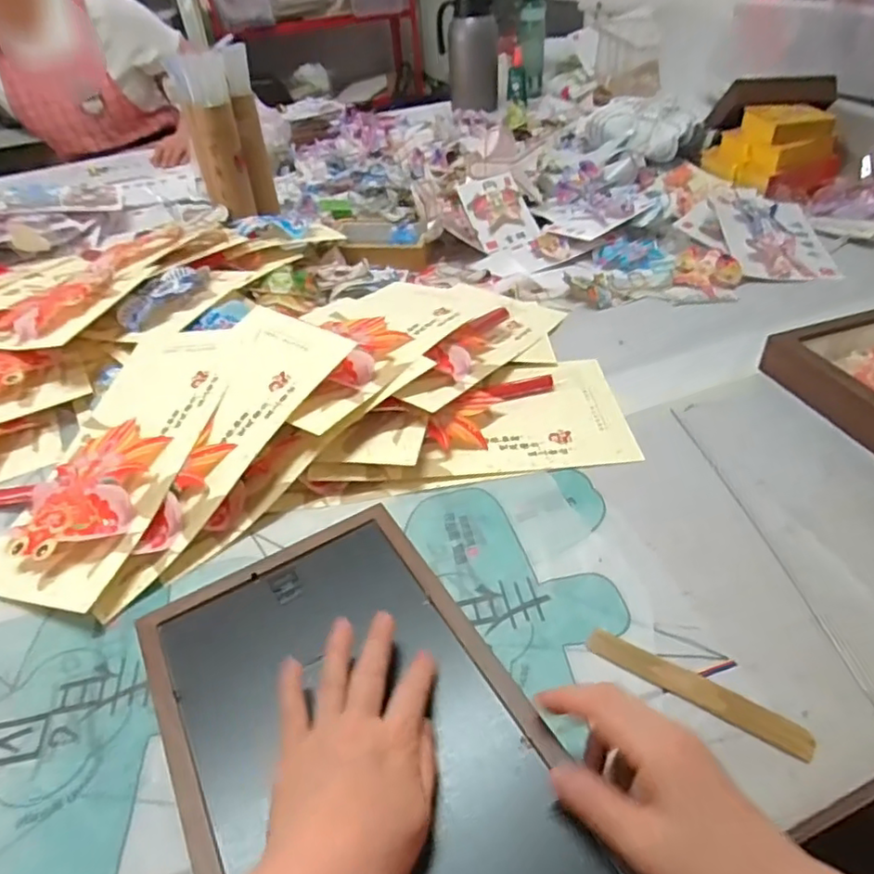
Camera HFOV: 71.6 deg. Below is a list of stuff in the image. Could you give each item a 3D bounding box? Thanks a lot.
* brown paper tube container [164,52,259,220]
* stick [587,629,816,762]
[{"bbox_3d":[-0.348,-0.469,0.958,0.077,0.215,0.067,-15,42,-11],"label":"brown paper tube container"},{"bbox_3d":[0.173,0.170,0.409,0.143,0.006,0.022,21,47,28],"label":"stick"}]

